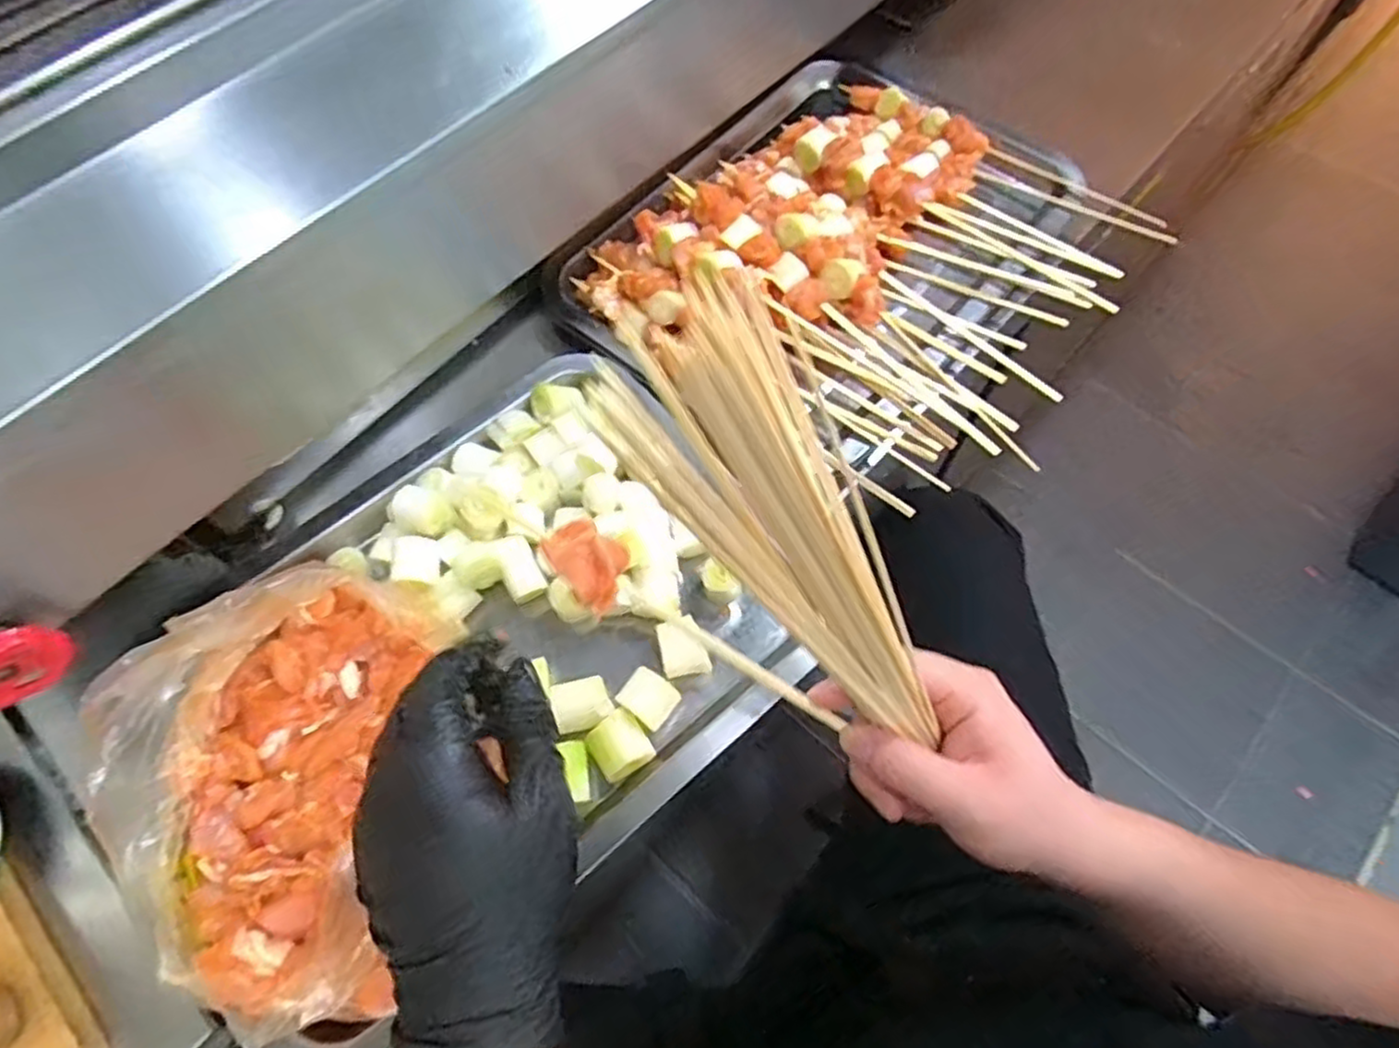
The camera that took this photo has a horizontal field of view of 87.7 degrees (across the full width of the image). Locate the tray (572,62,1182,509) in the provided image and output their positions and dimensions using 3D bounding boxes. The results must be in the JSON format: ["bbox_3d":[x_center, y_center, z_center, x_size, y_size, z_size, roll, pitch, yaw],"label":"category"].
[{"bbox_3d":[0.112,-0.197,0.504,0.329,0.065,0.346,28,69,12],"label":"tray"}]

